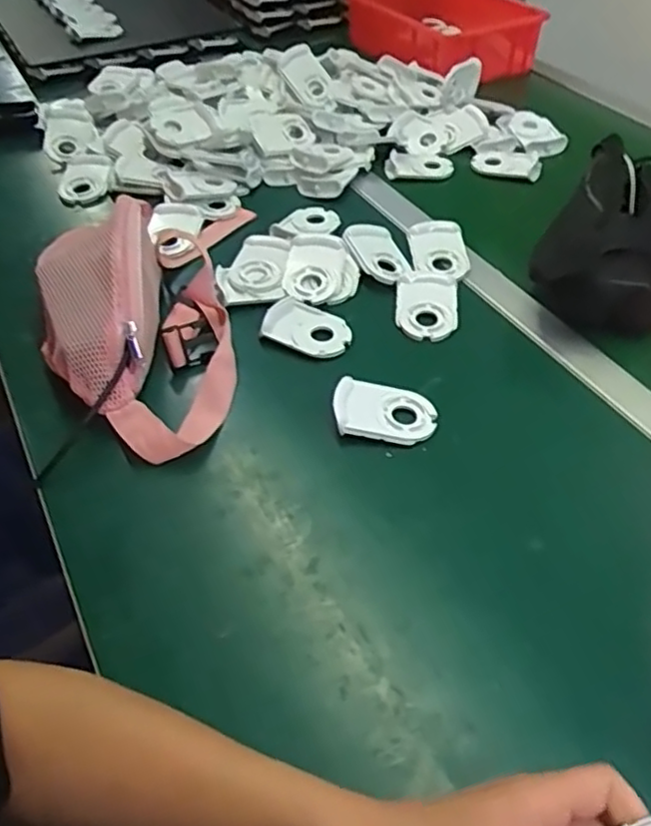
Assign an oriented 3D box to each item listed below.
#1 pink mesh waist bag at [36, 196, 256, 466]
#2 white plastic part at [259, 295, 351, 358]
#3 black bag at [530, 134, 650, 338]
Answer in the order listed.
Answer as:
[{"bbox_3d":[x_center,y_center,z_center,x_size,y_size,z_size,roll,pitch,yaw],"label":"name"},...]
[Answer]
[{"bbox_3d":[-0.171,-0.123,0.624,0.174,0.098,0.376,-4,47,-3],"label":"pink mesh waist bag"},{"bbox_3d":[-0.017,-0.079,0.639,0.082,0.016,0.061,18,49,17],"label":"white plastic part"},{"bbox_3d":[0.301,-0.168,0.676,0.142,0.097,0.235,24,51,22],"label":"black bag"}]

